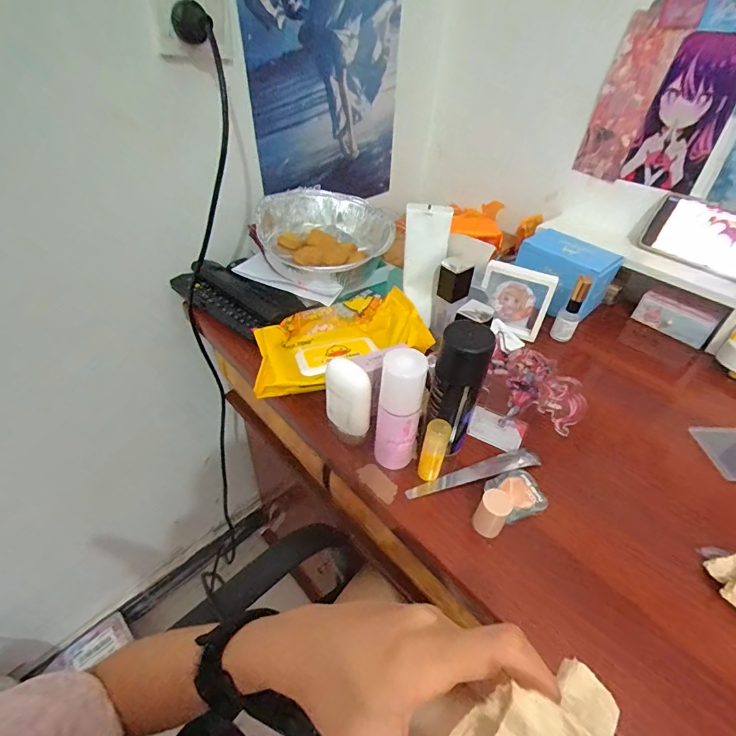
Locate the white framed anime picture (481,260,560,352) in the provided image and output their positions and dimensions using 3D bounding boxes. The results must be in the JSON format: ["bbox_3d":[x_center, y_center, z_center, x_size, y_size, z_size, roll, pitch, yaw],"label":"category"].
[{"bbox_3d":[0.189,-0.080,0.550,0.086,0.102,0.033,19,35,14],"label":"white framed anime picture"}]

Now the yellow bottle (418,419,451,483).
[{"bbox_3d":[0.061,0.077,0.386,0.021,0.067,0.018,11,42,7],"label":"yellow bottle"}]

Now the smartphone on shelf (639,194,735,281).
[{"bbox_3d":[0.476,-0.176,0.572,0.166,0.079,0.010,35,30,29],"label":"smartphone on shelf"}]

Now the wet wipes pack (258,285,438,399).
[{"bbox_3d":[-0.036,-0.036,0.497,0.198,0.047,0.118,-8,43,-14],"label":"wet wipes pack"}]

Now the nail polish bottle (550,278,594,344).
[{"bbox_3d":[0.267,-0.075,0.548,0.027,0.087,0.020,25,46,21],"label":"nail polish bottle"}]

